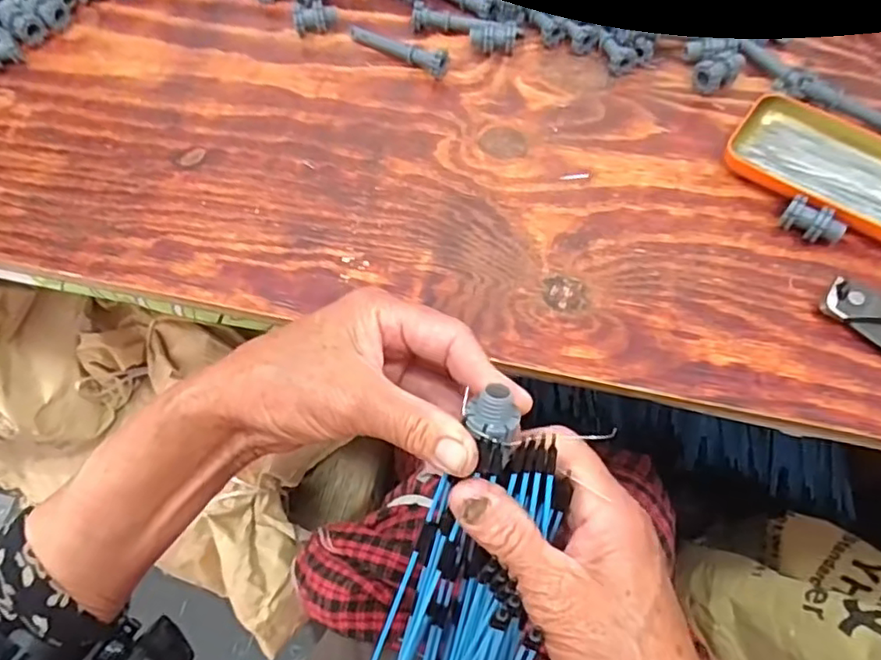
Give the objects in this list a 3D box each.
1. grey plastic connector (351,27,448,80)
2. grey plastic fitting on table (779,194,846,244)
[{"bbox_3d":[-0.037,-0.235,0.519,0.095,0.017,0.015,27,67,16],"label":"grey plastic connector"},{"bbox_3d":[0.248,-0.070,0.415,0.038,0.023,0.017,33,69,18],"label":"grey plastic fitting on table"}]

